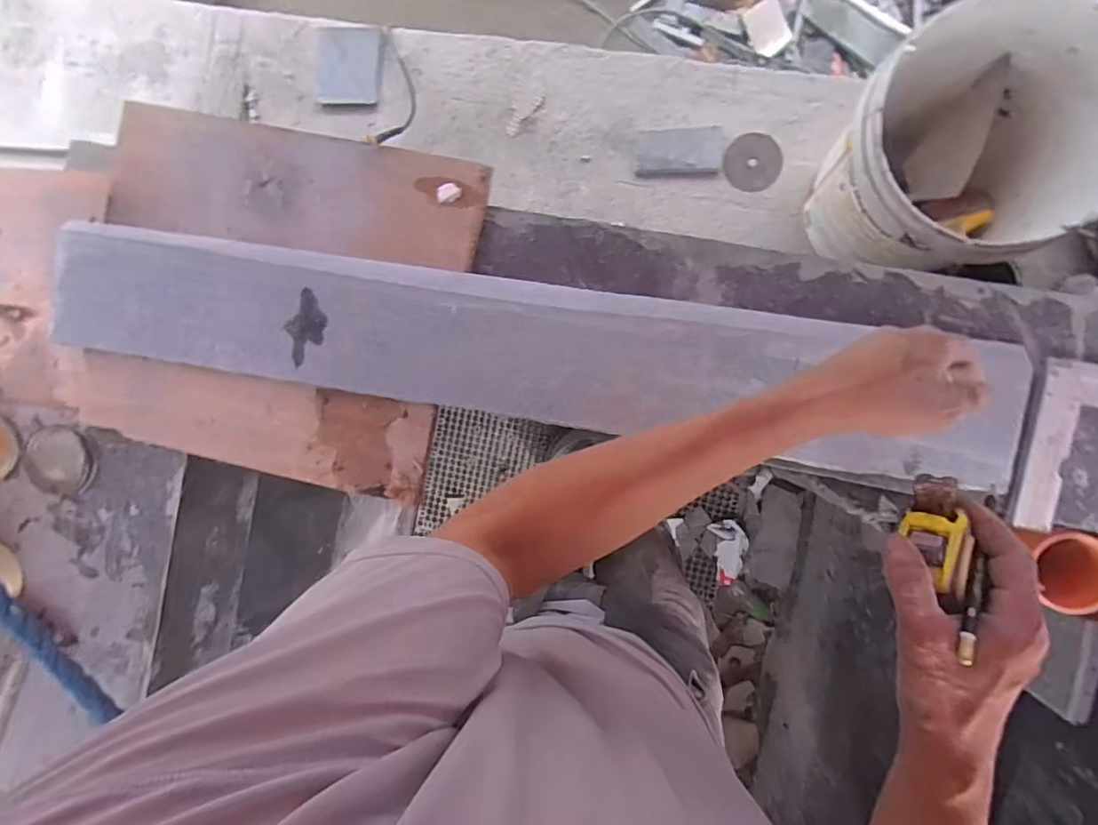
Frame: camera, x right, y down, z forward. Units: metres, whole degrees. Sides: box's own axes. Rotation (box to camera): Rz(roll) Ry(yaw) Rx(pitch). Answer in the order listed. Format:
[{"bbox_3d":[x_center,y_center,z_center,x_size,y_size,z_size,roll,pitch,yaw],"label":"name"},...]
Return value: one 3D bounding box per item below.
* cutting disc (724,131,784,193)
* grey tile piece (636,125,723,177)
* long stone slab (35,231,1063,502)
[{"bbox_3d":[0.369,-0.454,0.949,0.097,0.008,0.101,1,96,10],"label":"cutting disc"},{"bbox_3d":[0.239,-0.482,0.960,0.151,0.014,0.091,2,92,7],"label":"grey tile piece"},{"bbox_3d":[-0.057,-0.061,0.567,1.057,0.038,0.168,9,93,6],"label":"long stone slab"}]

